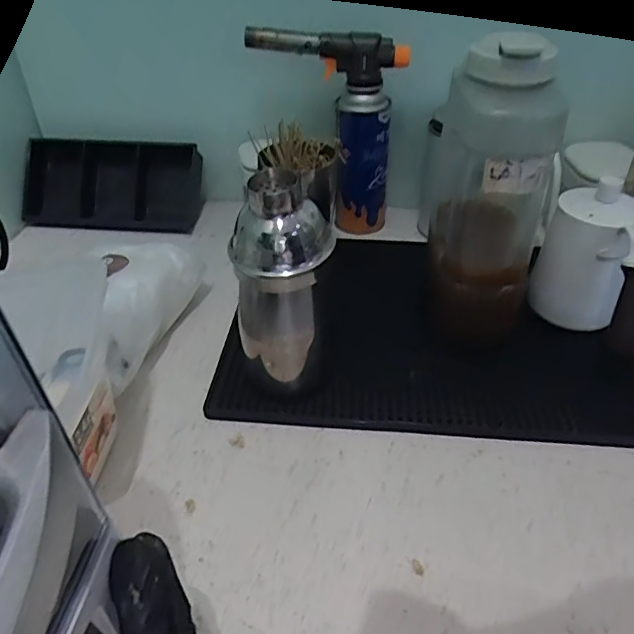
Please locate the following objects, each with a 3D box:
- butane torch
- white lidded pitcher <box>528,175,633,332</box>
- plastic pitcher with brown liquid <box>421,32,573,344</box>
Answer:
[{"bbox_3d":[0.013,-0.215,0.682,0.176,0.216,0.075,-2,39,-3],"label":"butane torch"},{"bbox_3d":[0.251,-0.048,0.545,0.080,0.137,0.089,11,41,14],"label":"white lidded pitcher"},{"bbox_3d":[0.161,-0.098,0.537,0.103,0.243,0.121,12,41,14],"label":"plastic pitcher with brown liquid"}]

